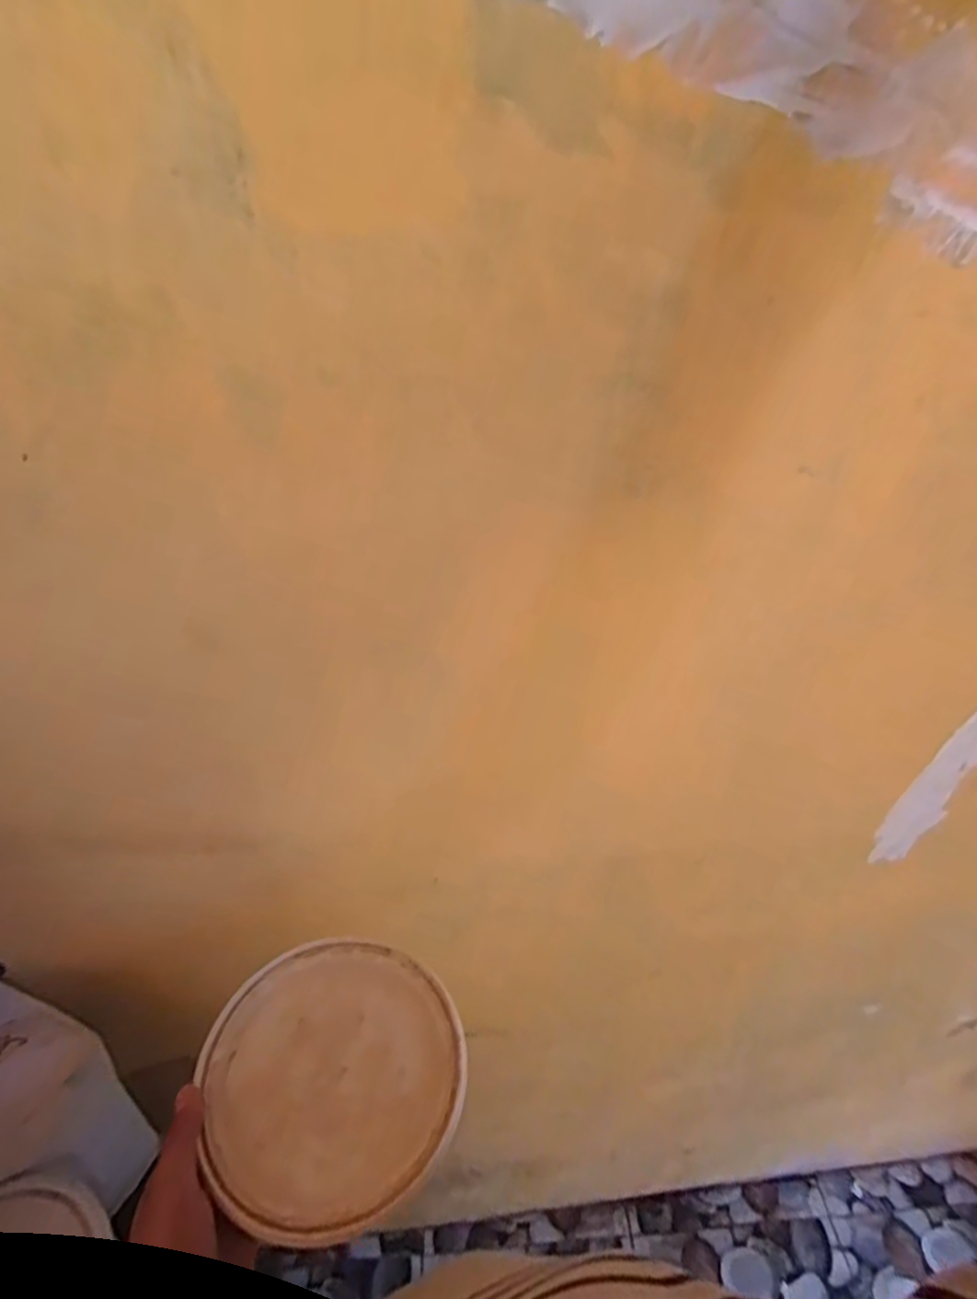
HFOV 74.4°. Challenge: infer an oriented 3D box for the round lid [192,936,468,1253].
[{"bbox_3d":[-0.107,0.296,0.457,0.168,0.024,0.178,0,36,0],"label":"round lid"}]

